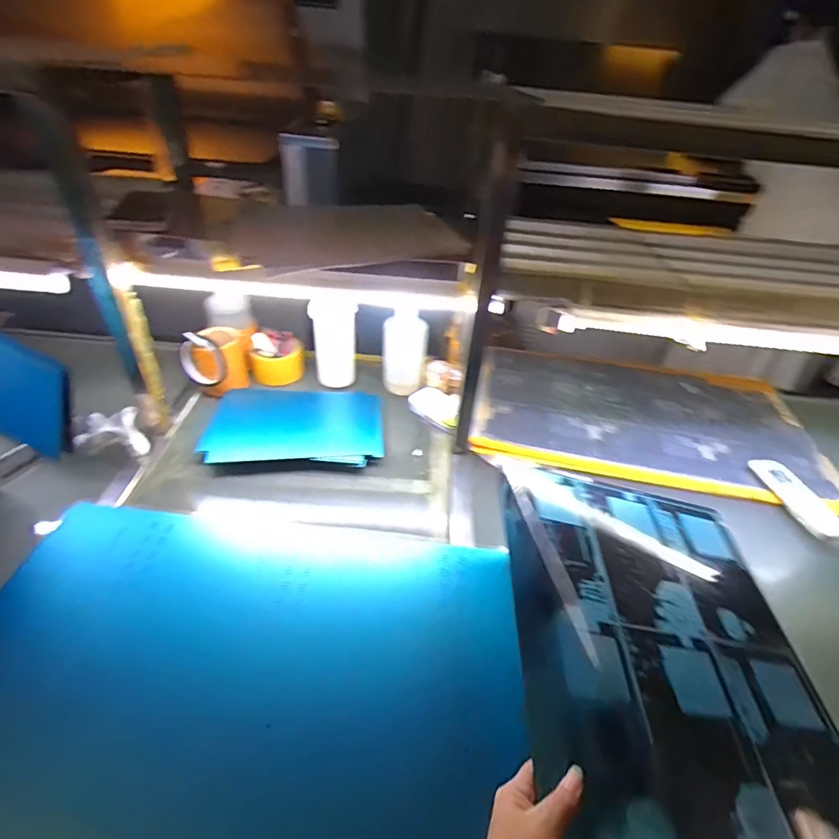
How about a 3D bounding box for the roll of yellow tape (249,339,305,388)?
[{"bbox_3d":[-0.274,-0.115,0.945,0.096,0.063,0.096,3,39,-3],"label":"roll of yellow tape"}]

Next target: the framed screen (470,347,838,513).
[{"bbox_3d":[0.425,-0.014,0.943,0.619,0.033,0.379,9,39,5],"label":"framed screen"}]

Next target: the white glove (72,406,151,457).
[{"bbox_3d":[-0.450,0.027,0.713,0.104,0.066,0.056,5,39,0],"label":"white glove"}]

